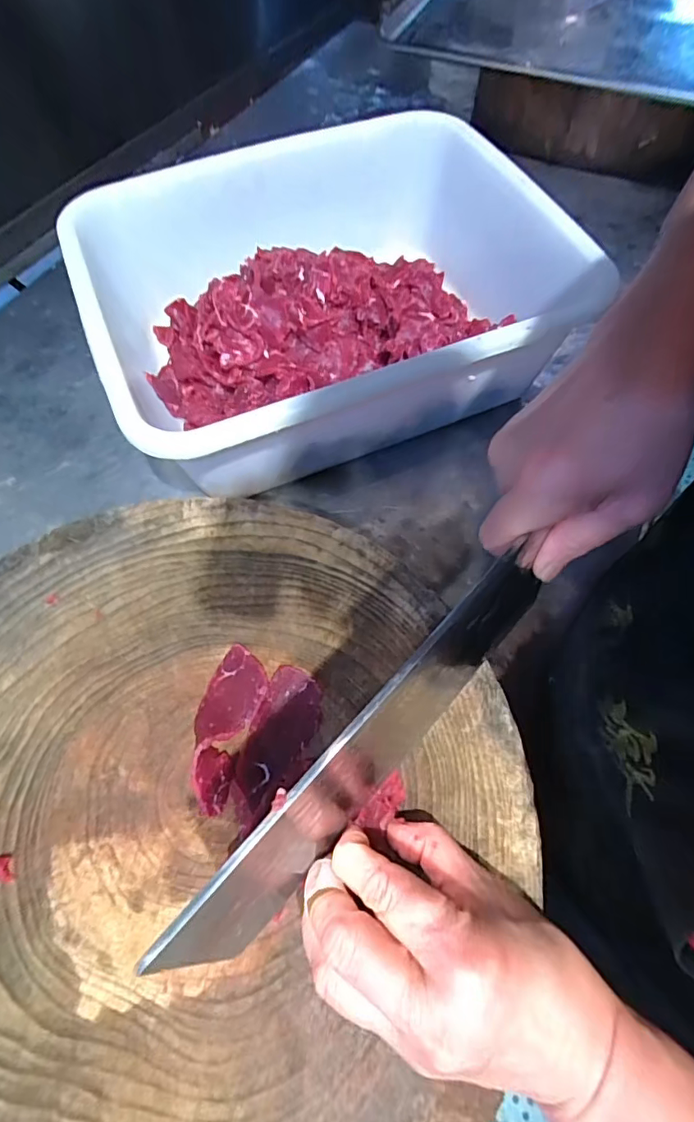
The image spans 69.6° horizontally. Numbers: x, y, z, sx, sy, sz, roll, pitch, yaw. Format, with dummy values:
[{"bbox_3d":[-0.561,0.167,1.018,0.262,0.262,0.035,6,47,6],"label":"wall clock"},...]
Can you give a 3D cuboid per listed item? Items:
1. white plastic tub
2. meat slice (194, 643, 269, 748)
[{"bbox_3d":[-0.031,-0.255,0.510,0.408,0.170,0.346,-21,64,-10],"label":"white plastic tub"},{"bbox_3d":[-0.069,0.080,0.293,0.037,0.016,0.057,24,65,13],"label":"meat slice"}]

